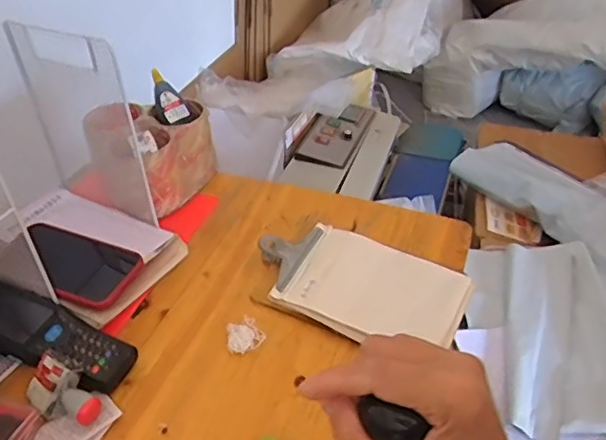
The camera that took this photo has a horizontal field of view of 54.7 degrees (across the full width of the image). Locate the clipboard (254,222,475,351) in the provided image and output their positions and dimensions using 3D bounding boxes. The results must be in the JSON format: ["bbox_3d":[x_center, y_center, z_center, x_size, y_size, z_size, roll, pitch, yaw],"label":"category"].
[{"bbox_3d":[0.059,0.067,0.642,0.224,0.023,0.136,15,42,19],"label":"clipboard"}]

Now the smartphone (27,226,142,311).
[{"bbox_3d":[-0.249,0.046,0.623,0.139,0.015,0.082,19,37,10],"label":"smartphone"}]

